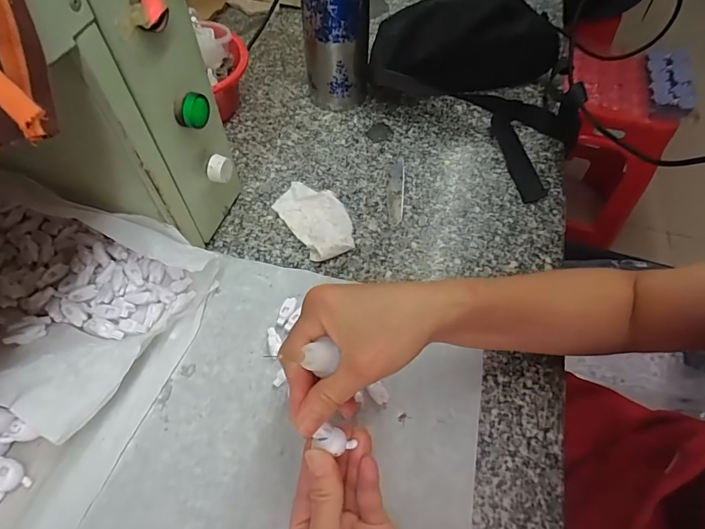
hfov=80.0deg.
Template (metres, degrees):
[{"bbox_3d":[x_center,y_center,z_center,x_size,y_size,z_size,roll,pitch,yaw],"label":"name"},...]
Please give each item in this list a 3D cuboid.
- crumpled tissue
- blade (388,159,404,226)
[{"bbox_3d":[-0.038,-0.052,0.459,0.062,0.017,0.107,-29,62,-19],"label":"crumpled tissue"},{"bbox_3d":[0.051,-0.089,0.493,0.018,0.004,0.104,5,57,2],"label":"blade"}]

